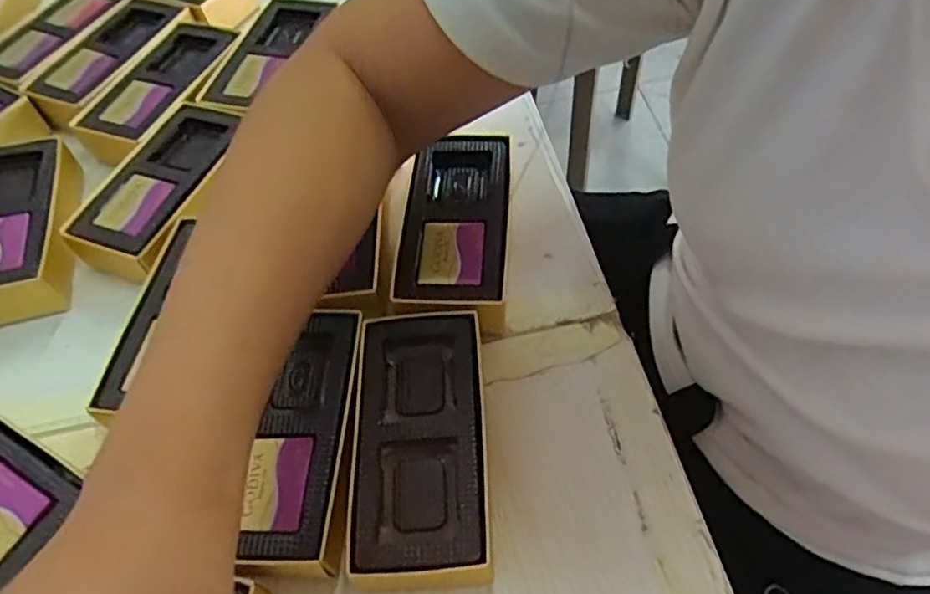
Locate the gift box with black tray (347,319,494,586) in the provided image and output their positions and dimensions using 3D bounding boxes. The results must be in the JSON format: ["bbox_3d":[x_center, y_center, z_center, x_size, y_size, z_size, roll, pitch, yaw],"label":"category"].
[{"bbox_3d":[-0.019,0.067,0.290,0.054,0.034,0.119,-3,55,2],"label":"gift box with black tray"}]

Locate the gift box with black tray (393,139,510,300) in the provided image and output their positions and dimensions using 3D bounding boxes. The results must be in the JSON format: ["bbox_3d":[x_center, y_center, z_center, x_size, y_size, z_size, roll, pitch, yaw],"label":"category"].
[{"bbox_3d":[-0.005,-0.036,0.355,0.054,0.034,0.107,2,56,5],"label":"gift box with black tray"}]

